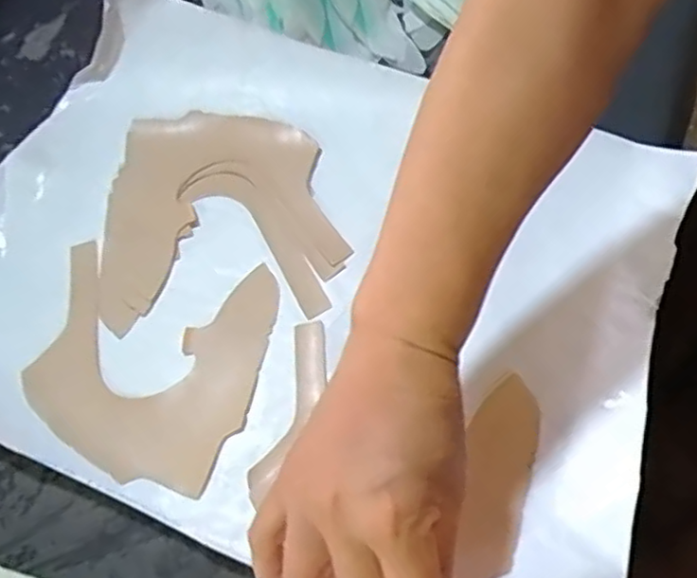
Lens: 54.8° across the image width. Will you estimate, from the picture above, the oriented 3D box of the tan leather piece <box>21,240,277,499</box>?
[{"bbox_3d":[-0.129,0.046,0.433,0.144,0.011,0.150,8,64,7],"label":"tan leather piece"}]

